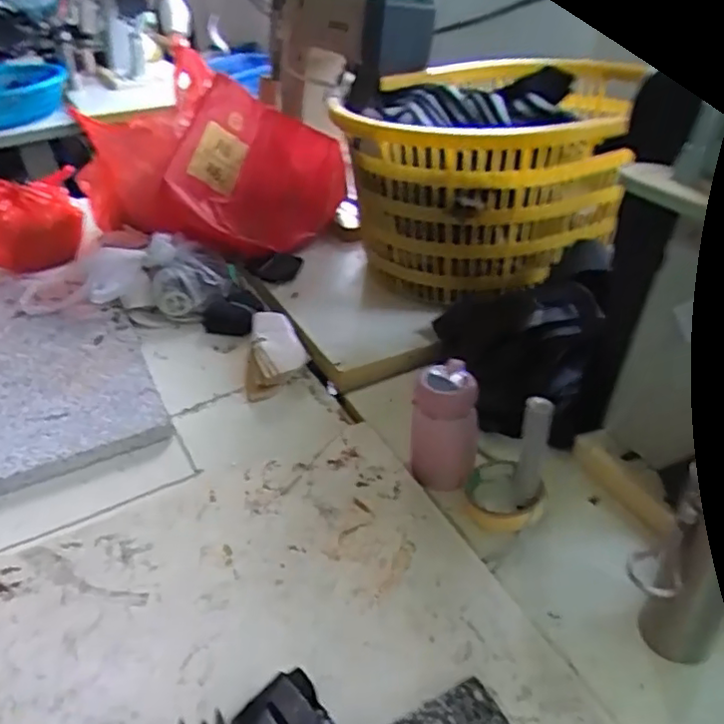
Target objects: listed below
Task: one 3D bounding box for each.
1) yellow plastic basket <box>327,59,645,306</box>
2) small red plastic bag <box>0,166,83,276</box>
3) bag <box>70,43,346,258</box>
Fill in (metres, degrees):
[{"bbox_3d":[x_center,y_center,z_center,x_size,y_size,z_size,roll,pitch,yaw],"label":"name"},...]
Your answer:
[{"bbox_3d":[0.184,-0.303,1.043,0.400,0.271,0.425,2,35,9],"label":"yellow plastic basket"},{"bbox_3d":[-0.688,-0.280,1.286,0.237,0.183,0.140,-22,38,-24],"label":"small red plastic bag"},{"bbox_3d":[-0.324,-0.418,1.297,0.527,0.278,0.344,24,43,34],"label":"bag"}]

